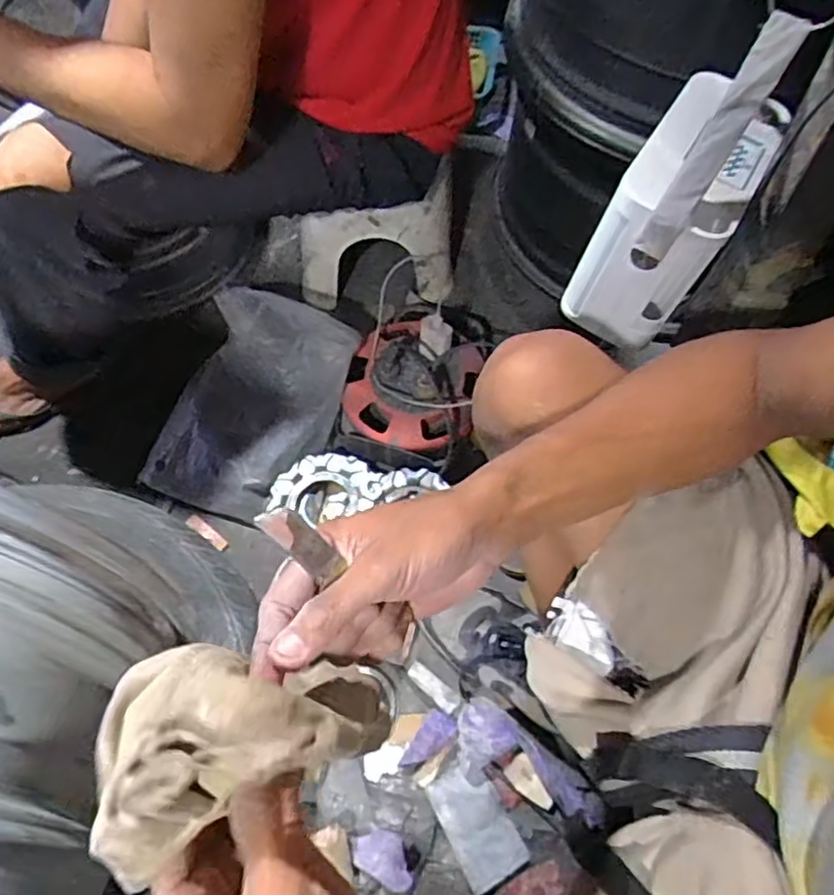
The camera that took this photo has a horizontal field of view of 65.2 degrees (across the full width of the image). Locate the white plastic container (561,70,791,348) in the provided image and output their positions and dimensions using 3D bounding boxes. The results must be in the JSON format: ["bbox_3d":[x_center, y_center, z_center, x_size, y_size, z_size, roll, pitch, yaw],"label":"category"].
[{"bbox_3d":[0.248,-0.225,0.626,0.110,0.178,0.193,32,66,15],"label":"white plastic container"}]

